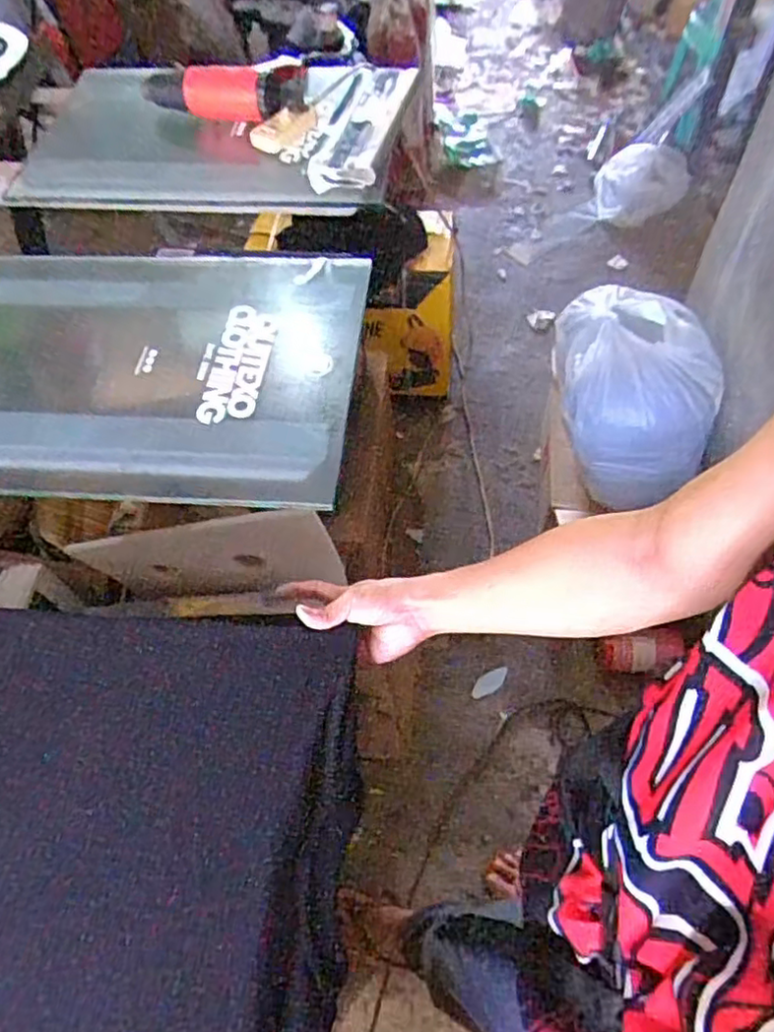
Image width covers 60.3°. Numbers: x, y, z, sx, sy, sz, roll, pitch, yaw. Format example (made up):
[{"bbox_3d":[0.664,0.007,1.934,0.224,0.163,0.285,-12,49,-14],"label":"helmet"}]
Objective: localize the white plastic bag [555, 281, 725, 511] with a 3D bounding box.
[{"bbox_3d":[0.489,-0.272,1.385,0.319,0.330,0.407,3,58,5],"label":"white plastic bag"}]

